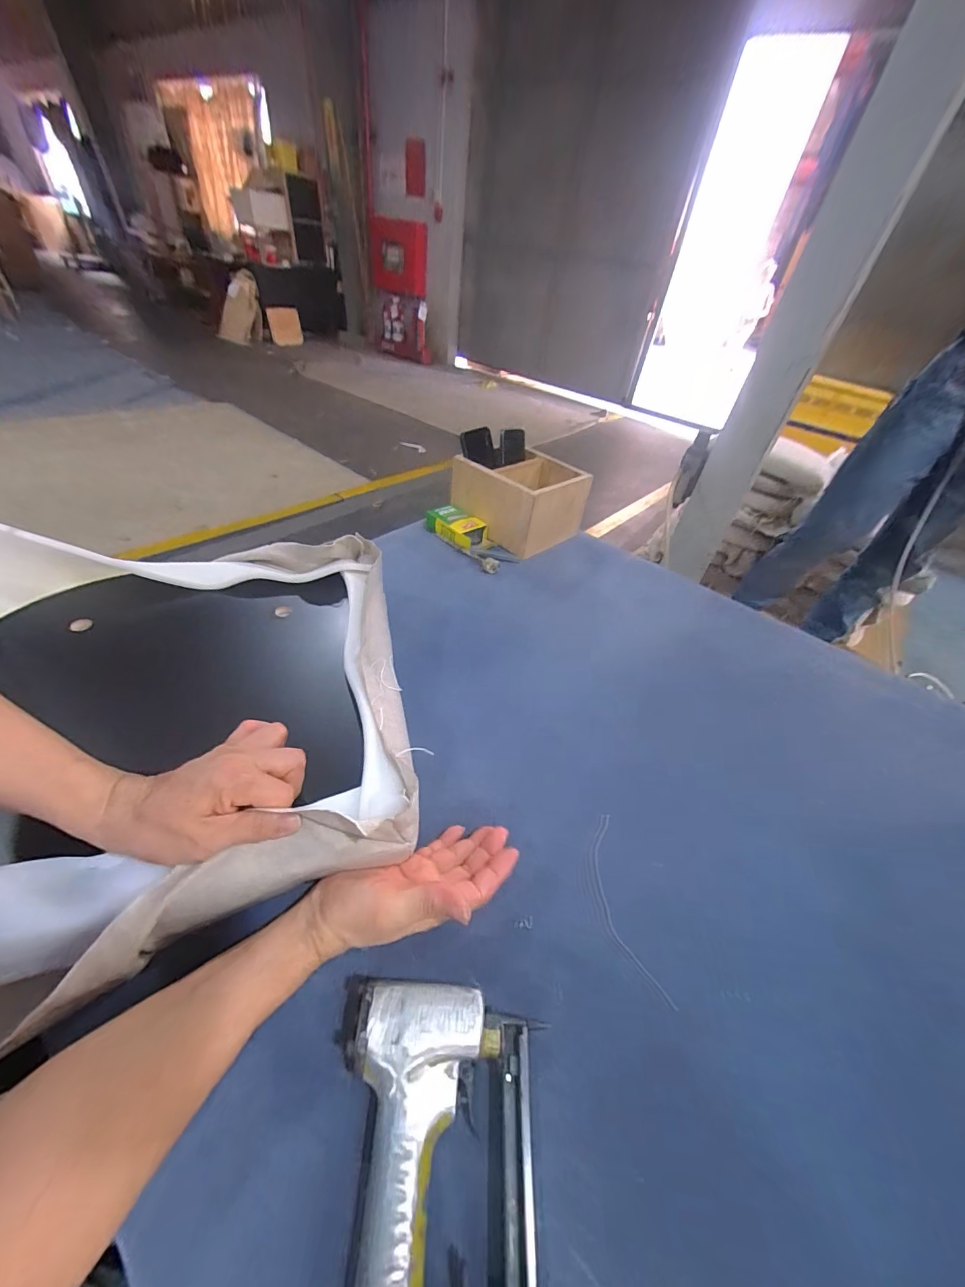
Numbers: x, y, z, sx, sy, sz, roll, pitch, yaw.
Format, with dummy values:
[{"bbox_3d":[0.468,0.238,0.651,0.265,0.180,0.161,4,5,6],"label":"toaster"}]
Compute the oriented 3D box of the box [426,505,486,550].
[{"bbox_3d":[-0.056,-0.240,0.863,0.080,0.037,0.134,-30,55,-33],"label":"box"}]

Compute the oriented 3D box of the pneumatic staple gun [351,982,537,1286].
[{"bbox_3d":[-0.028,0.351,0.230,0.120,0.047,0.253,4,43,-4],"label":"pneumatic staple gun"}]

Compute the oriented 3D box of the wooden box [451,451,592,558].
[{"bbox_3d":[0.079,-0.308,0.883,0.191,0.131,0.215,-31,55,-34],"label":"wooden box"}]

